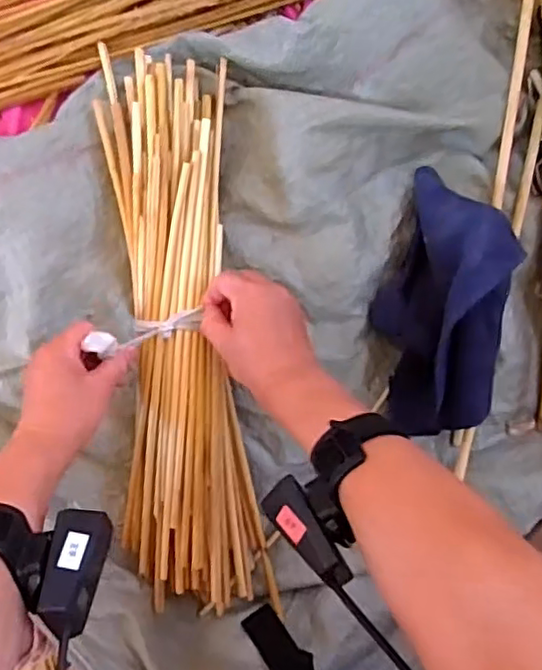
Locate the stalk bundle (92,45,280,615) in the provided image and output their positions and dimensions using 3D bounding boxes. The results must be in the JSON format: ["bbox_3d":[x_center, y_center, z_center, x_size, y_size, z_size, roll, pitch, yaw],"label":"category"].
[{"bbox_3d":[-0.081,0.005,0.555,0.119,0.054,0.502,-5,93,0],"label":"stalk bundle"}]

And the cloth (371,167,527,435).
[{"bbox_3d":[0.153,-0.025,0.547,0.099,0.078,0.228,9,95,-1],"label":"cloth"}]

